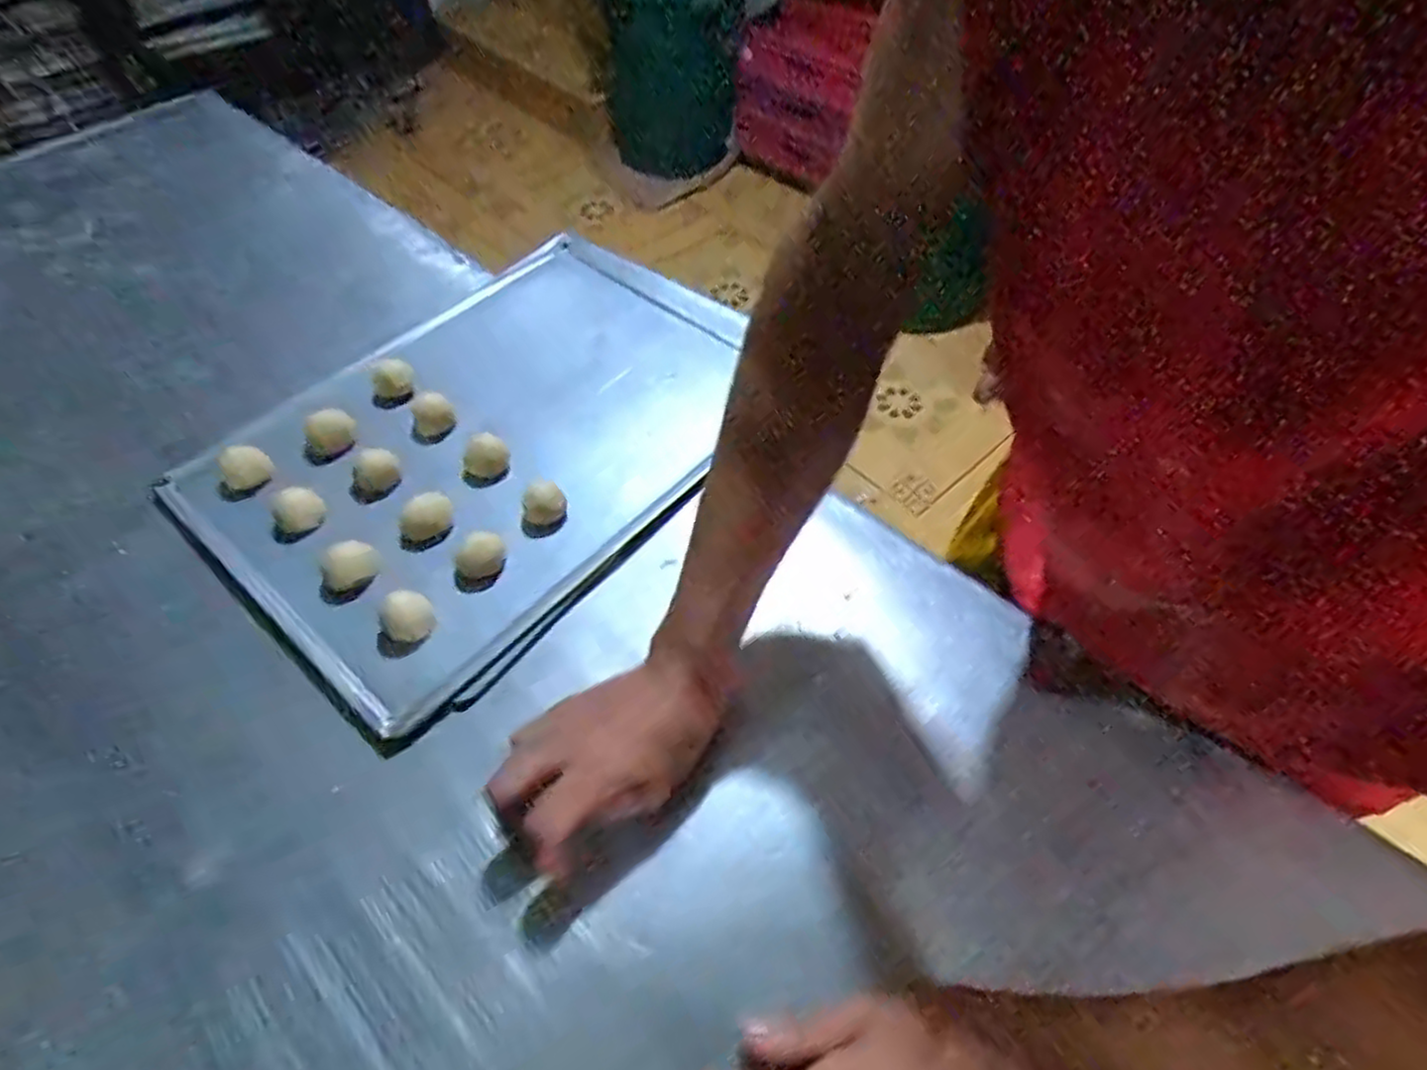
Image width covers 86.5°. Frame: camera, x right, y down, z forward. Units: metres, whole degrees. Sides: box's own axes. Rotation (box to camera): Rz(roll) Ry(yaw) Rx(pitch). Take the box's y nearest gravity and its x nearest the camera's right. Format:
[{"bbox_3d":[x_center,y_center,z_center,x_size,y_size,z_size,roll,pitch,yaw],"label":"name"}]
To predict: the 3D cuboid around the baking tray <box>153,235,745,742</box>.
[{"bbox_3d":[-0.180,-0.092,0.658,0.325,0.035,0.462,35,60,22],"label":"baking tray"}]

